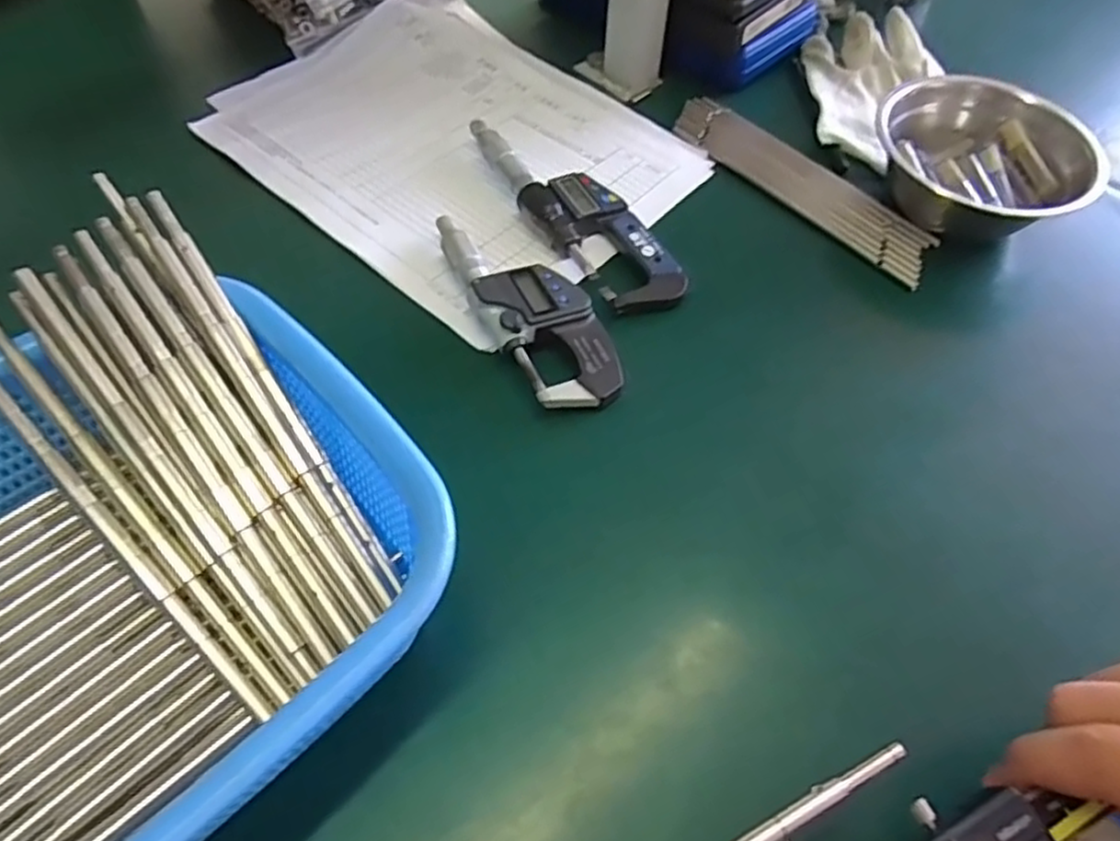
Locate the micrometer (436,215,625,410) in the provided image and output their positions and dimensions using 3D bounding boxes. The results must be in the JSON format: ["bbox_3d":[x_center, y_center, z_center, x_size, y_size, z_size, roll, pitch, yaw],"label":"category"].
[{"bbox_3d":[-0.020,-0.066,0.392,0.054,0.023,0.152,-27,61,-20],"label":"micrometer"}]

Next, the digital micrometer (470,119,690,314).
[{"bbox_3d":[0.007,-0.132,0.438,0.054,0.016,0.185,-29,61,-21],"label":"digital micrometer"}]

